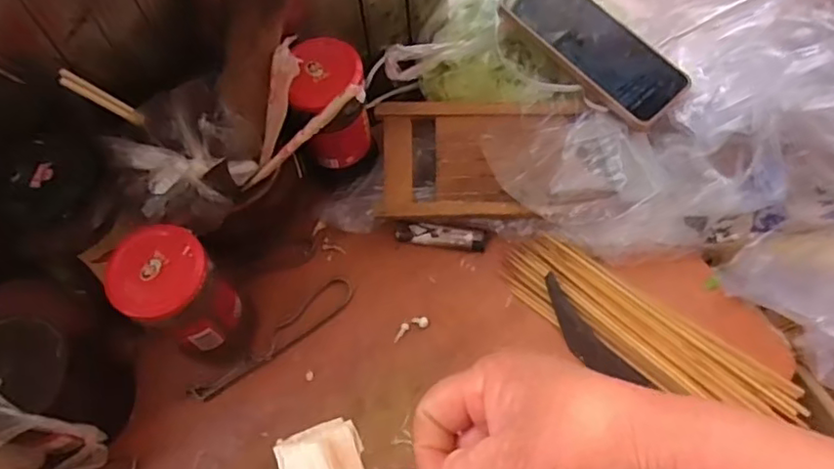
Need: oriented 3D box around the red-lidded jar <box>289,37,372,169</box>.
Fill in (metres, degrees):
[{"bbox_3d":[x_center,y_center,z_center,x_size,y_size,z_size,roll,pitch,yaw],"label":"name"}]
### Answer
[{"bbox_3d":[-0.066,-0.098,0.506,0.054,0.104,0.058,-6,62,0],"label":"red-lidded jar"}]

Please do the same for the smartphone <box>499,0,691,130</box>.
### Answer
[{"bbox_3d":[0.152,-0.163,0.538,0.078,0.013,0.162,-41,78,-20],"label":"smartphone"}]

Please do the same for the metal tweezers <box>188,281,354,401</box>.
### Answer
[{"bbox_3d":[-0.117,0.089,0.520,0.153,0.009,0.025,-37,66,-15],"label":"metal tweezers"}]

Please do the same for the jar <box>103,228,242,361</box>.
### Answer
[{"bbox_3d":[-0.165,0.053,0.464,0.059,0.141,0.061,-2,62,3],"label":"jar"}]

